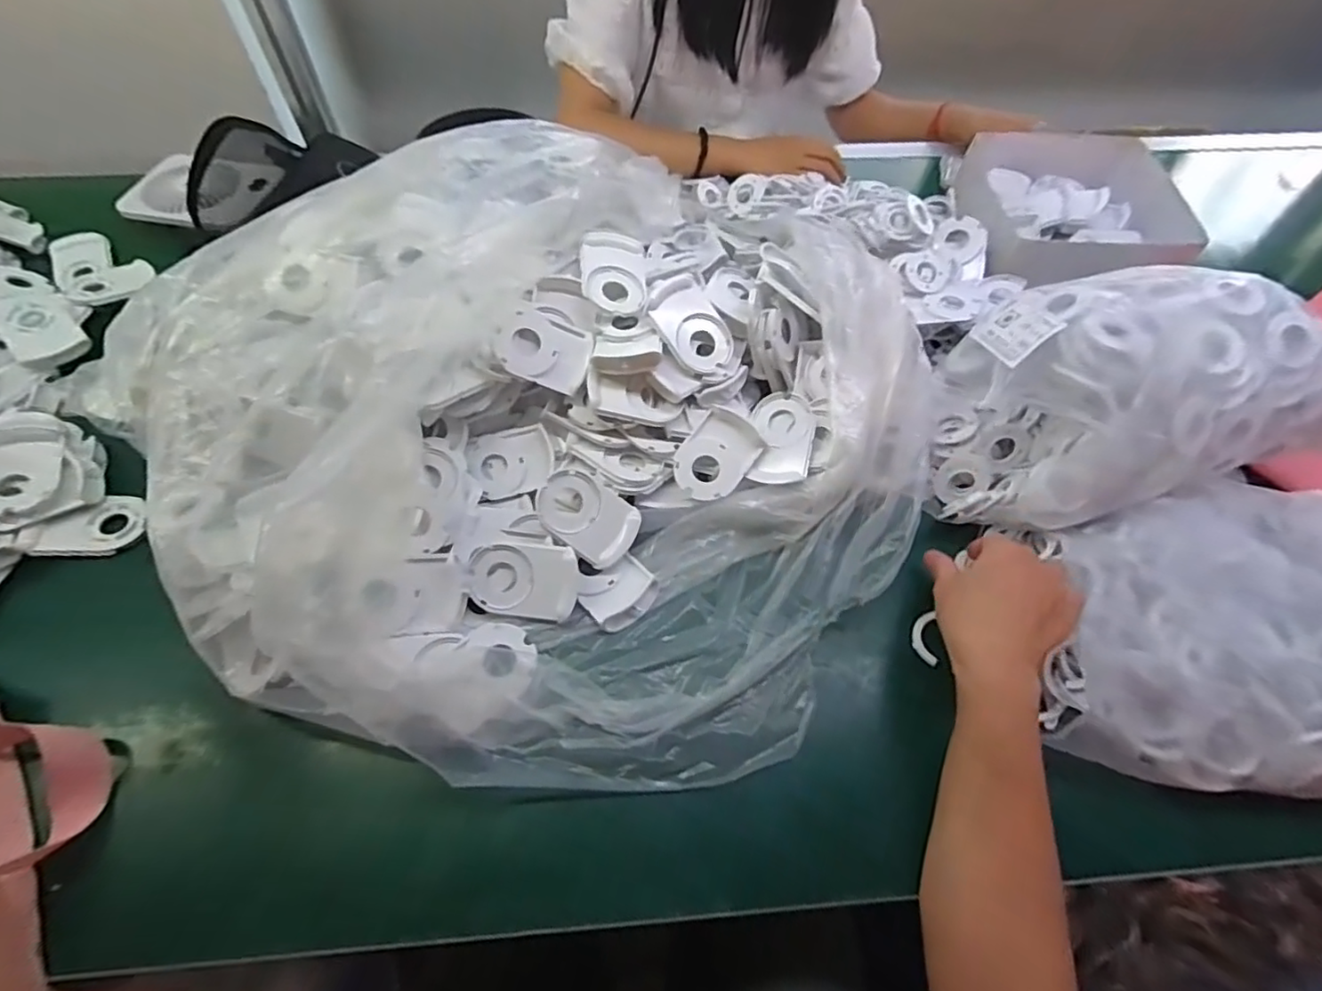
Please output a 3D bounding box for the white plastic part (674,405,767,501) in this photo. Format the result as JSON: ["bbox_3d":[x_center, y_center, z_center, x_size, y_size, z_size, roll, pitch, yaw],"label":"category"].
[{"bbox_3d":[0.048,-0.033,0.518,0.058,0.011,0.078,36,83,6],"label":"white plastic part"}]

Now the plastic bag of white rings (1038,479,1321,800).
[{"bbox_3d":[0.426,0.080,0.431,0.294,0.080,0.234,0,56,-1],"label":"plastic bag of white rings"}]

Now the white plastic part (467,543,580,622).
[{"bbox_3d":[-0.109,0.067,0.472,0.085,0.015,0.057,6,87,2],"label":"white plastic part"}]

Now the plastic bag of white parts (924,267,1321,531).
[{"bbox_3d":[0.395,-0.096,0.518,0.336,0.144,0.197,-16,58,-11],"label":"plastic bag of white parts"}]

